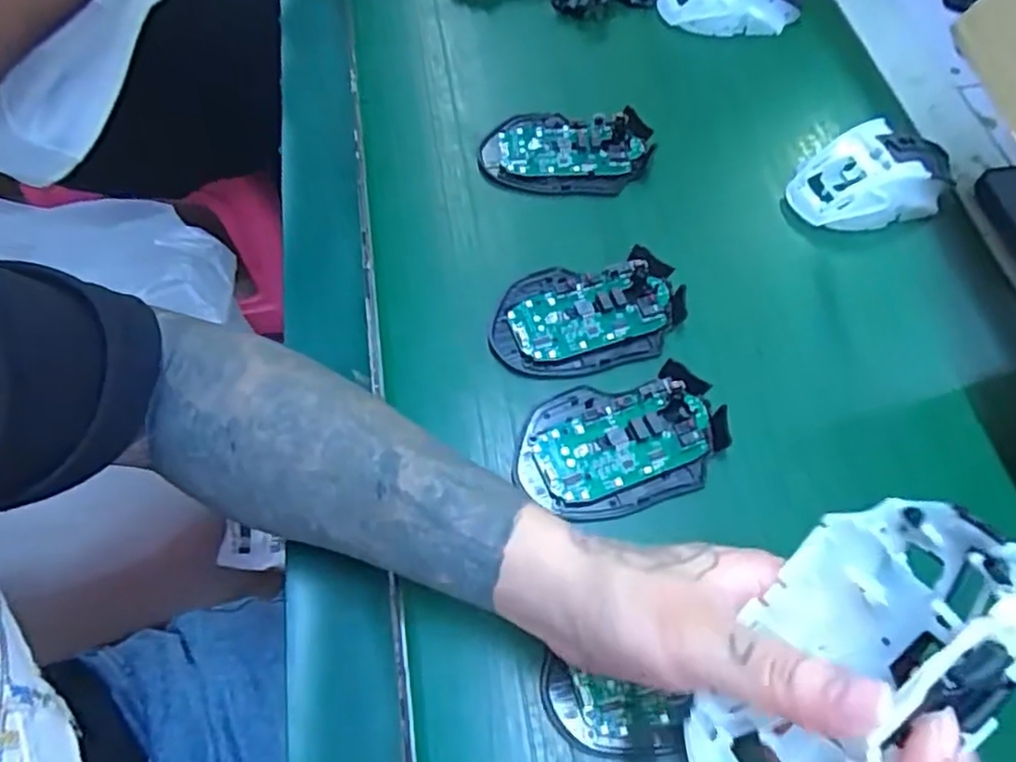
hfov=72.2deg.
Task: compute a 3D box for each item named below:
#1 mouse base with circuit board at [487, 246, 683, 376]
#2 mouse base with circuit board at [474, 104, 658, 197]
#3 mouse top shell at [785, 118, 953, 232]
[{"bbox_3d":[0.048,-0.041,0.416,0.115,0.015,0.070,-12,65,-4],"label":"mouse base with circuit board"},{"bbox_3d":[0.041,-0.160,0.481,0.115,0.022,0.066,5,64,4],"label":"mouse base with circuit board"},{"bbox_3d":[0.245,-0.134,0.468,0.109,0.036,0.063,-16,65,-6],"label":"mouse top shell"}]

